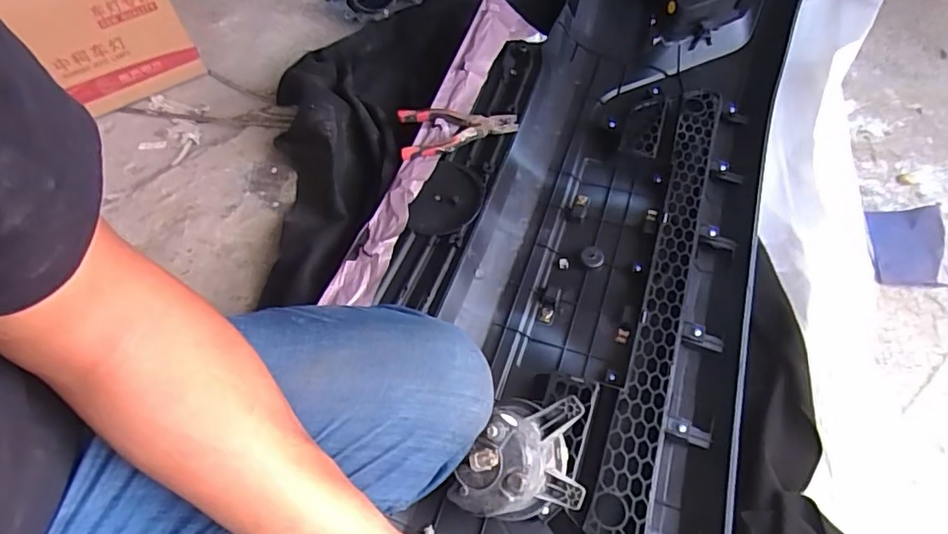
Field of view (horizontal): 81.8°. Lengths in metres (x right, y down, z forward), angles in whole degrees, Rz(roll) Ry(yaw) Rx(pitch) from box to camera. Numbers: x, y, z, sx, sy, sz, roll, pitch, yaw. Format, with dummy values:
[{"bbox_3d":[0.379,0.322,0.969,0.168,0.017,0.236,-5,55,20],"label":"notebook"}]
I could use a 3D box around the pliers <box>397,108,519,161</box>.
[{"bbox_3d":[-0.027,-0.230,0.903,0.190,0.026,0.093,-7,59,-3],"label":"pliers"}]

